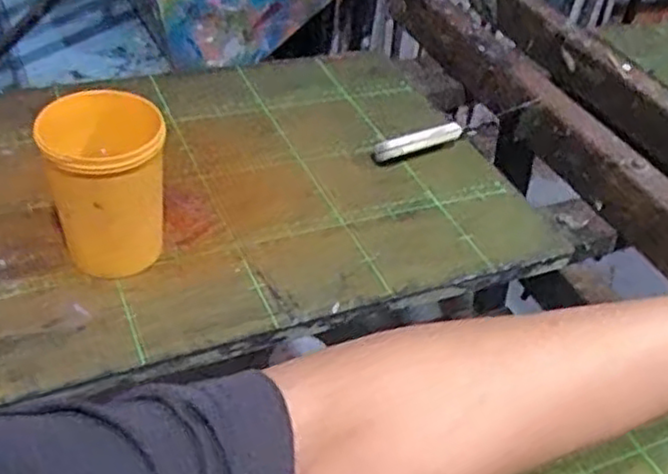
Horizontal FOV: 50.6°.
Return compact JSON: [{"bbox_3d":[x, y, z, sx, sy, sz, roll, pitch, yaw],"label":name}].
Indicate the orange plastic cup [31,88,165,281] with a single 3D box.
[{"bbox_3d":[-0.170,-0.038,0.535,0.081,0.131,0.081,4,43,-3],"label":"orange plastic cup"}]

